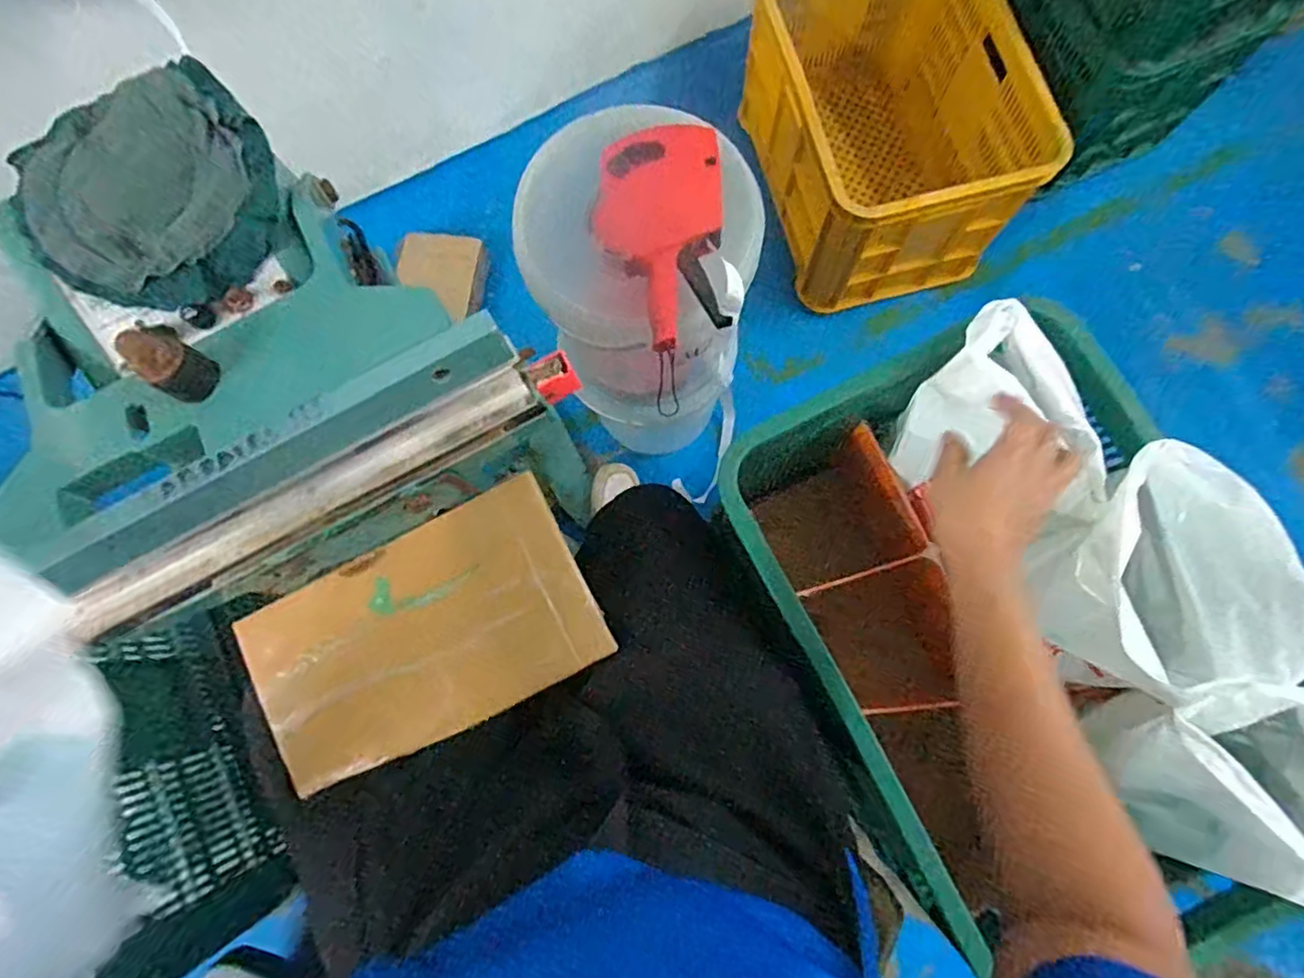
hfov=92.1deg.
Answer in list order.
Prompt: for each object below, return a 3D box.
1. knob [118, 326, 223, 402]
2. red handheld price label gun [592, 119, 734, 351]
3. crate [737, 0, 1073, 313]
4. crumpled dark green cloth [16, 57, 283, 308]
[{"bbox_3d":[-0.282,-0.072,0.368,0.027,0.041,0.029,21,78,6],"label":"knob"},{"bbox_3d":[0.008,-0.249,0.625,0.127,0.044,0.221,-4,77,1],"label":"red handheld price label gun"},{"bbox_3d":[0.400,-0.652,1.134,0.373,0.299,0.551,-13,77,-1],"label":"crate"},{"bbox_3d":[-0.336,-0.200,0.424,0.158,0.041,0.147,-40,79,-7],"label":"crumpled dark green cloth"}]

